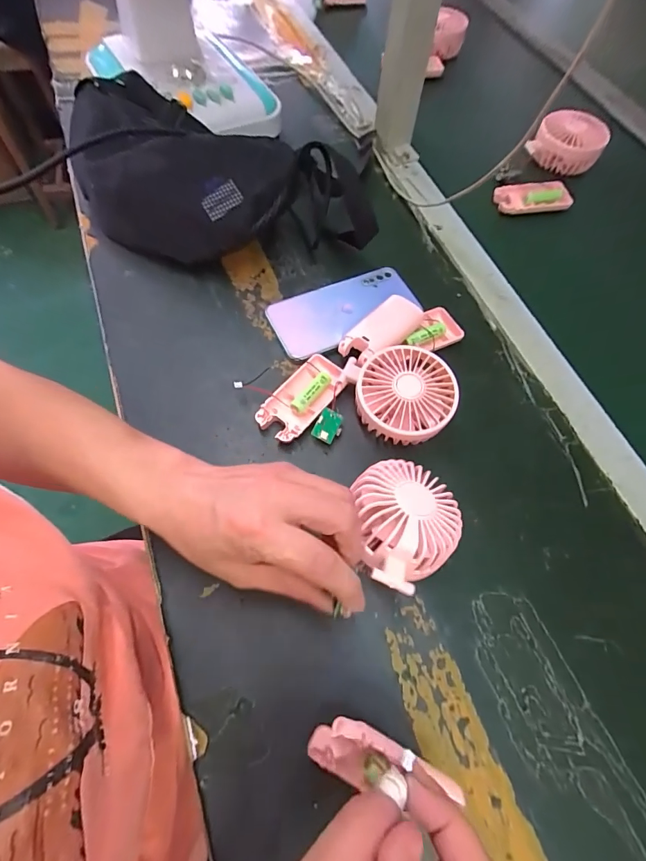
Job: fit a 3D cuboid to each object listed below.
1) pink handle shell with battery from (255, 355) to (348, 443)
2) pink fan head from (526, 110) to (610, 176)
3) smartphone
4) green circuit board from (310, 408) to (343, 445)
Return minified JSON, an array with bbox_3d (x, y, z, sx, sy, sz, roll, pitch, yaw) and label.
[{"bbox_3d":[-0.019,-0.031,0.382,0.049,0.017,0.094,33,67,12],"label":"pink handle shell with battery"},{"bbox_3d":[0.336,-0.396,0.558,0.088,0.043,0.088,30,67,10],"label":"pink fan head"},{"bbox_3d":[0.026,-0.125,0.433,0.157,0.013,0.078,-21,68,-13],"label":"smartphone"},{"bbox_3d":[0.005,-0.004,0.370,0.024,0.007,0.031,31,65,-5],"label":"green circuit board"}]

